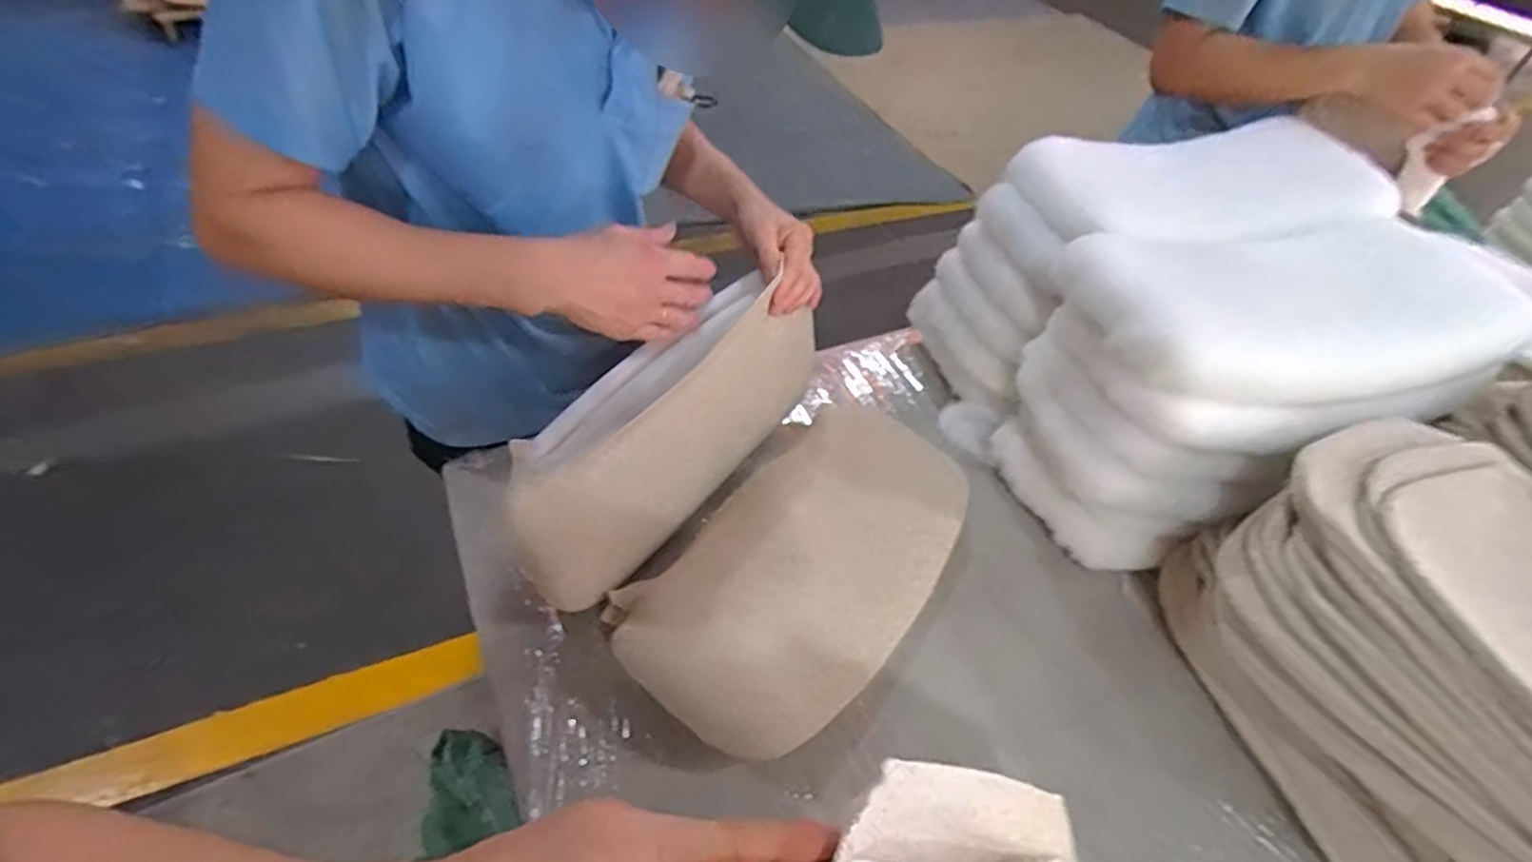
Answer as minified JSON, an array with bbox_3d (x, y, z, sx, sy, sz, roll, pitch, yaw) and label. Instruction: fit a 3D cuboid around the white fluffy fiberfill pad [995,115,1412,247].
[{"bbox_3d":[0.542,-0.297,0.871,0.467,0.049,0.207,-9,49,-14],"label":"white fluffy fiberfill pad"}]

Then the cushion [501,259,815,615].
[{"bbox_3d":[-0.100,-0.011,0.784,0.100,0.203,0.417,30,51,20],"label":"cushion"}]

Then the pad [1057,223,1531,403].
[{"bbox_3d":[0.543,-0.128,0.730,0.445,0.055,0.223,-9,49,-14],"label":"pad"}]

